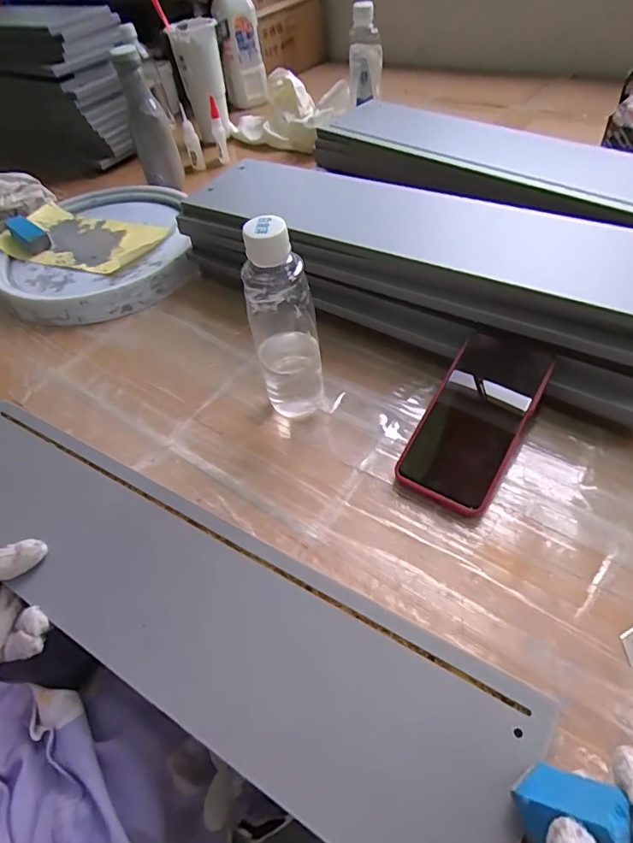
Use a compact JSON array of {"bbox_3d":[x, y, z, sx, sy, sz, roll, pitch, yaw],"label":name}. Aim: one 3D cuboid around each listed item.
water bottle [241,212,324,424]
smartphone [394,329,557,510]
[{"bbox_3d":[-0.029,-0.081,0.417,0.059,0.192,0.057,-11,49,-3],"label":"water bottle"},{"bbox_3d":[0.140,-0.008,0.420,0.078,0.014,0.172,27,68,21],"label":"smartphone"}]

